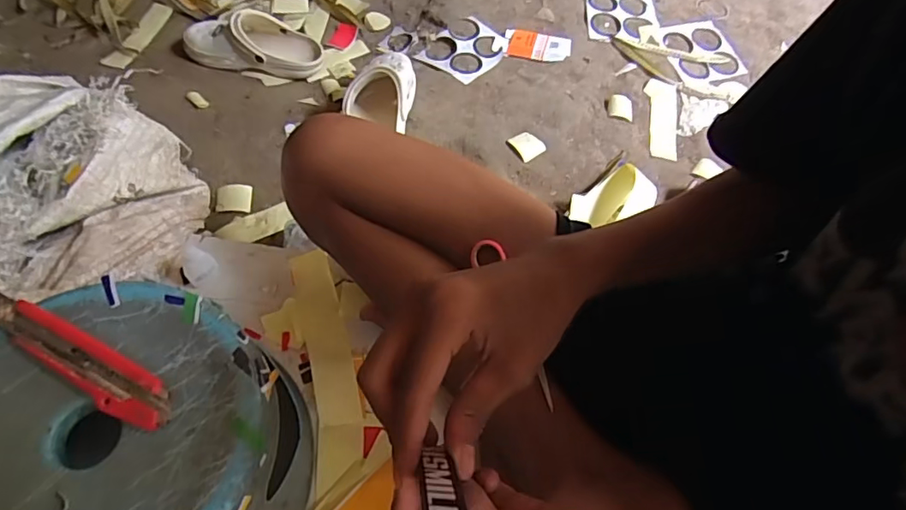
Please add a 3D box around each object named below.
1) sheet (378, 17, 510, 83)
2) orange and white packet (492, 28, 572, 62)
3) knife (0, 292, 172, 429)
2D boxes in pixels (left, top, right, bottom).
[{"bbox_3d":[-0.014,-0.393,0.982,0.231,0.015,0.135,33,72,27],"label":"sheet"},{"bbox_3d":[0.142,-0.378,0.961,0.135,0.023,0.069,4,62,-3],"label":"orange and white packet"},{"bbox_3d":[-0.267,0.067,0.375,0.166,0.020,0.034,29,63,10],"label":"knife"}]

